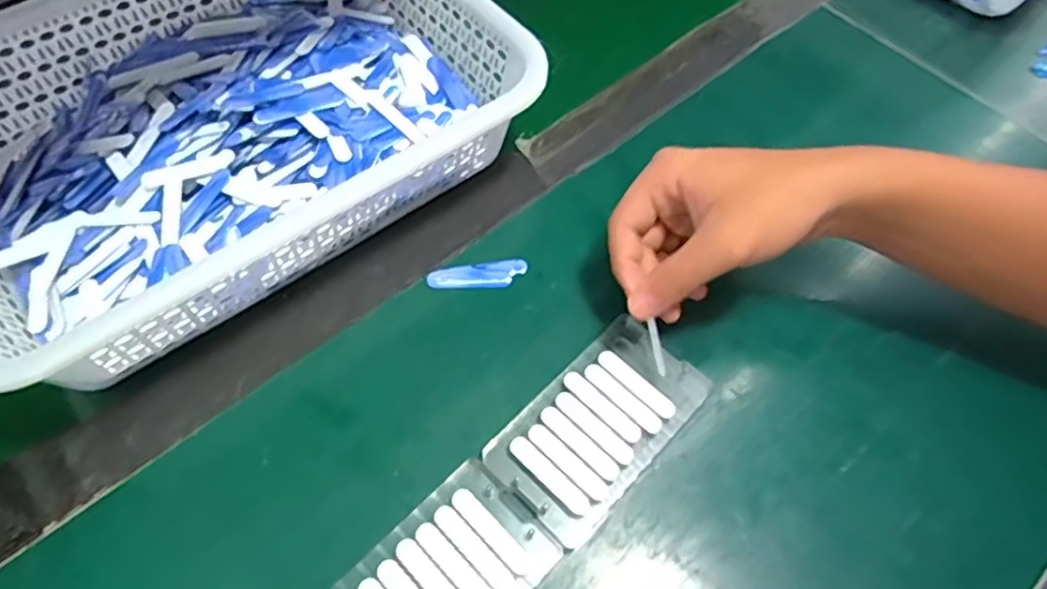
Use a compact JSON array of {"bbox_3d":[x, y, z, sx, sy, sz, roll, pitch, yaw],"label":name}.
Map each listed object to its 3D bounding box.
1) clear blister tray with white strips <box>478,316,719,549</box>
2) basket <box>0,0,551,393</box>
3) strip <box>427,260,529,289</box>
[{"bbox_3d":[0.043,0.070,0.363,0.067,0.013,0.122,40,66,20],"label":"clear blister tray with white strips"},{"bbox_3d":[-0.194,-0.109,0.421,0.349,0.079,0.248,-36,66,-20],"label":"basket"},{"bbox_3d":[-0.028,-0.012,0.413,0.062,0.004,0.016,-9,60,-7],"label":"strip"}]

